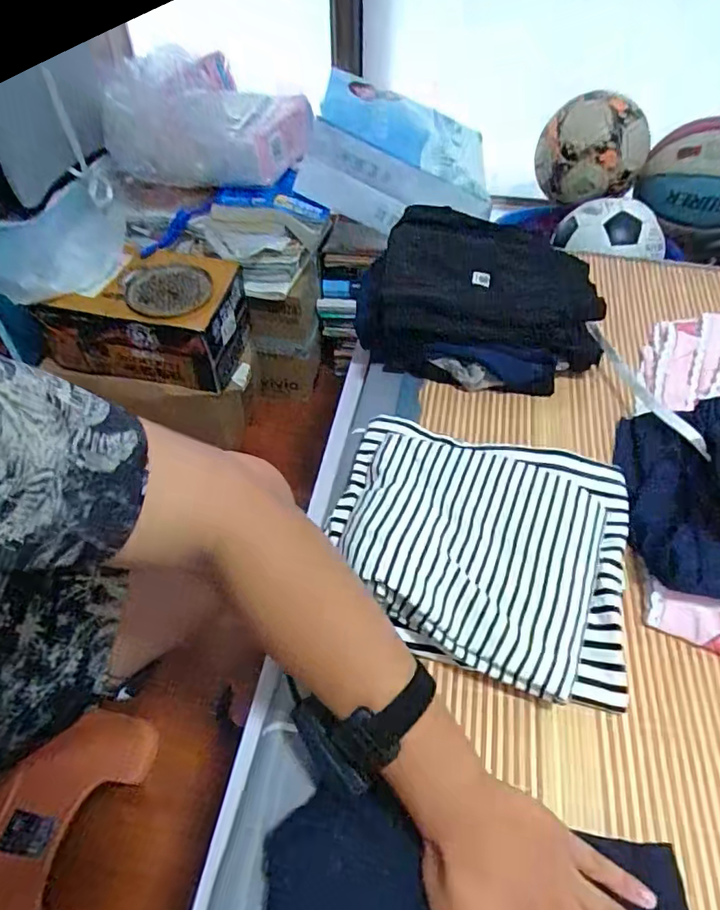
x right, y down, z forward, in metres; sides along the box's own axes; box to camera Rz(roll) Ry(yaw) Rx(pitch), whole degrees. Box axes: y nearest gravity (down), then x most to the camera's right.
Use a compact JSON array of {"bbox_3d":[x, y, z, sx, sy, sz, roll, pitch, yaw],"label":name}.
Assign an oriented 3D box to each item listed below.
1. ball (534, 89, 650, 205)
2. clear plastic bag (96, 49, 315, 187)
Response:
[{"bbox_3d":[0.419,-0.554,0.986,0.190,0.170,0.168,17,52,14],"label":"ball"},{"bbox_3d":[-0.257,-0.581,0.934,0.329,0.161,0.171,1,50,1],"label":"clear plastic bag"}]

